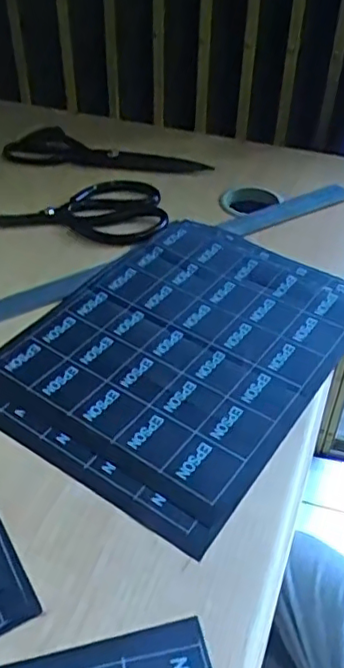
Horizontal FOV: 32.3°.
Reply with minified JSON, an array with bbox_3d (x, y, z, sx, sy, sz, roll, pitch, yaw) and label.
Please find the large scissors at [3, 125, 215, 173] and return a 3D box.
[{"bbox_3d":[-0.084,-0.205,0.689,0.245,0.019,0.077,20,46,21],"label":"large scissors"}]

